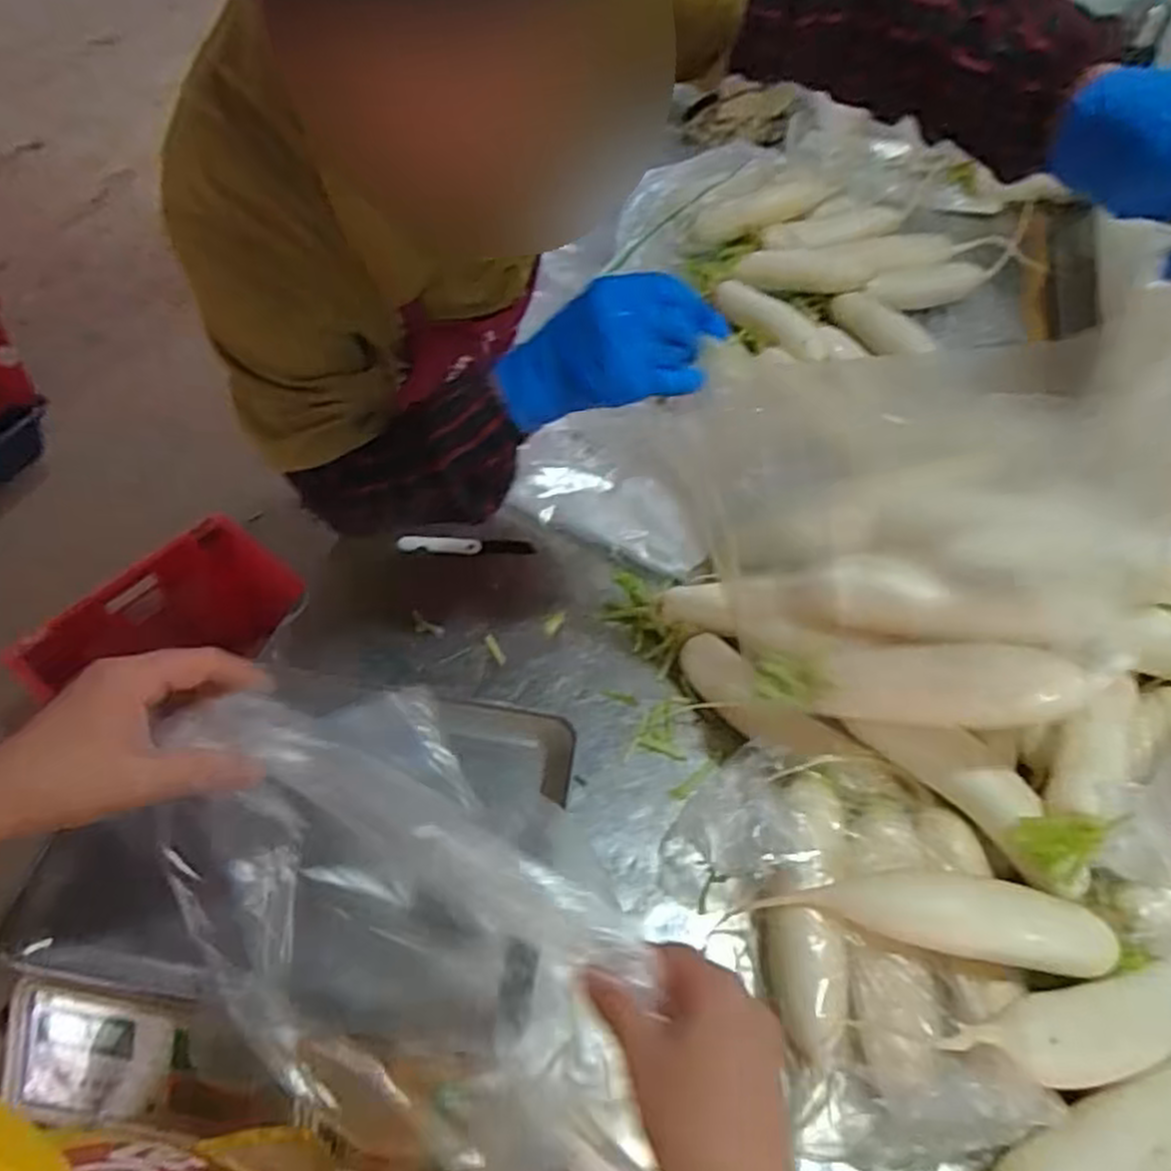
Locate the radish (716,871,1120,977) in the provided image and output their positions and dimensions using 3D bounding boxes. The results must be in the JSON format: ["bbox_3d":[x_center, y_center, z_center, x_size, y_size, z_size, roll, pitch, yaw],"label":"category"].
[{"bbox_3d":[0.255,0.248,0.587,0.263,0.059,0.059,6,53,0],"label":"radish"}]

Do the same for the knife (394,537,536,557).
[{"bbox_3d":[-0.133,-0.044,0.888,0.149,0.010,0.021,1,53,-3],"label":"knife"}]

